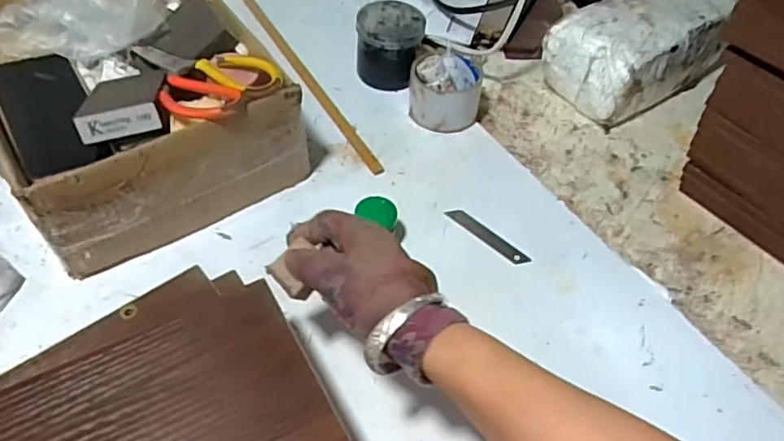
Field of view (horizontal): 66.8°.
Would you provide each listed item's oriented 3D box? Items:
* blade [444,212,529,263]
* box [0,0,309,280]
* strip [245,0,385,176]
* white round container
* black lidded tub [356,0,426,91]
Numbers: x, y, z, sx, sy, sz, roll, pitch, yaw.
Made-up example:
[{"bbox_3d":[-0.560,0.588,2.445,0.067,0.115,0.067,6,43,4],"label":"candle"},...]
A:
[{"bbox_3d":[0.097,0.015,0.608,0.095,0.004,0.018,39,59,24],"label":"blade"},{"bbox_3d":[-0.273,-0.136,0.608,0.250,0.127,0.321,-28,59,-23],"label":"box"},{"bbox_3d":[-0.159,-0.255,0.798,0.019,0.012,0.577,-23,56,-20],"label":"strip"},{"bbox_3d":[0.064,-0.158,0.701,0.083,0.078,0.084,7,52,2],"label":"white round container"},{"bbox_3d":[-0.005,-0.213,0.739,0.079,0.085,0.082,2,52,-2],"label":"black lidded tub"}]

